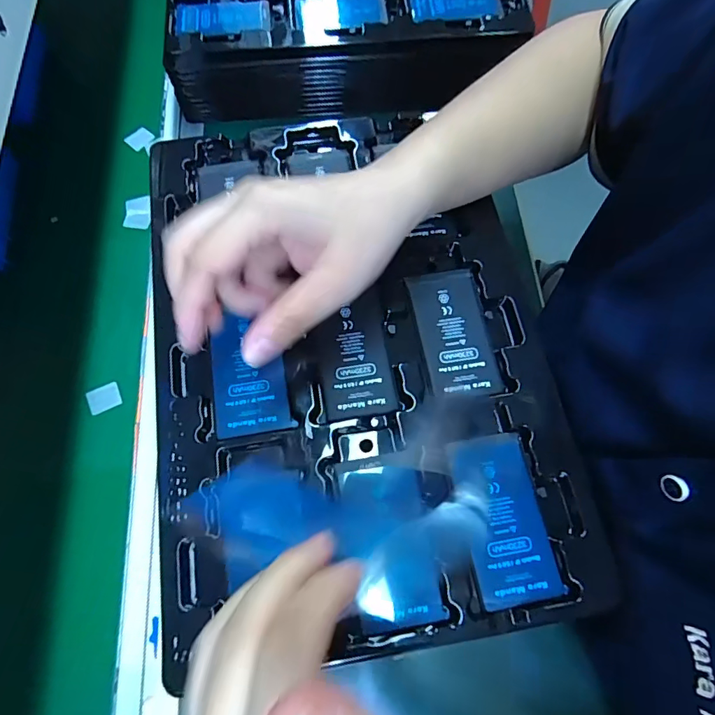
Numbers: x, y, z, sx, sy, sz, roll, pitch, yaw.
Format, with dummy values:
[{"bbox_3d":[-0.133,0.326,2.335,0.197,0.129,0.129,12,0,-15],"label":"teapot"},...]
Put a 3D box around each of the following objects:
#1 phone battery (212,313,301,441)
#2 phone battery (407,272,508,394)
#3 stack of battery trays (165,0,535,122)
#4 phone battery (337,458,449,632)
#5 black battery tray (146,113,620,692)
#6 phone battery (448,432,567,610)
[{"bbox_3d":[-0.063,0.009,0.280,0.042,0.004,0.072,-9,69,-3],"label":"phone battery"},{"bbox_3d":[0.058,-0.017,0.293,0.043,0.006,0.082,-10,69,-3],"label":"phone battery"},{"bbox_3d":[-0.014,-0.366,0.495,0.335,0.074,0.237,-5,69,-1],"label":"stack of battery trays"},{"bbox_3d":[0.017,0.094,0.250,0.043,0.008,0.081,-10,69,-3],"label":"phone battery"},{"bbox_3d":[-0.006,-0.014,0.288,0.230,0.023,0.330,-9,69,-3],"label":"black battery tray"},{"bbox_3d":[0.078,0.084,0.256,0.042,0.005,0.084,-9,69,-3],"label":"phone battery"}]

